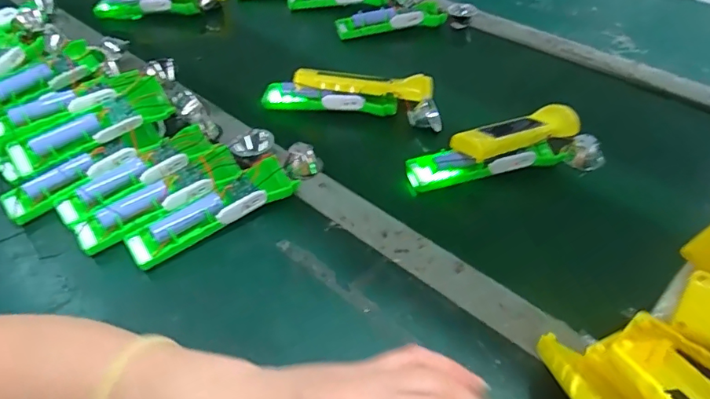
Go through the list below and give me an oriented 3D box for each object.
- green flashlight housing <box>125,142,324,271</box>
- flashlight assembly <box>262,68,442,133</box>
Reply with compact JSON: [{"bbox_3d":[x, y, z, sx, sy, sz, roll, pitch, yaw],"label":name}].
[{"bbox_3d":[-0.114,-0.001,0.490,0.212,0.033,0.047,-30,52,-25],"label":"green flashlight housing"},{"bbox_3d":[-0.003,-0.132,0.622,0.222,0.053,0.066,8,46,9],"label":"flashlight assembly"}]

